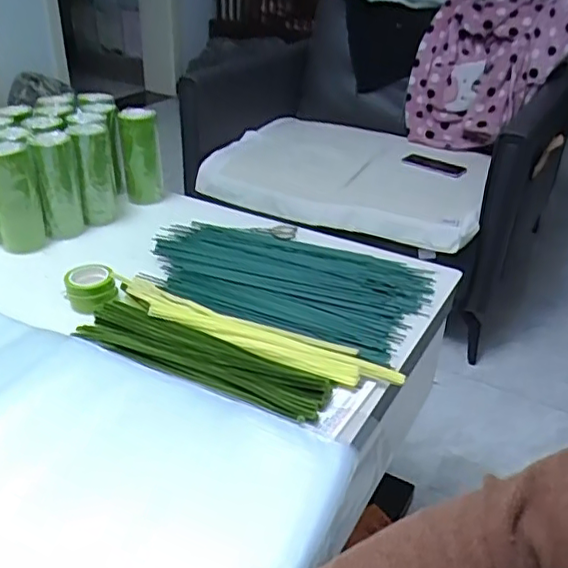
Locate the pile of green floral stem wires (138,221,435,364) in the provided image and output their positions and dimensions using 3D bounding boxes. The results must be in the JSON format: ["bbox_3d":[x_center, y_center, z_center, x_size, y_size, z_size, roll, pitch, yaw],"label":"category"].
[{"bbox_3d":[-0.008,-0.012,0.848,0.400,0.027,0.248,14,34,19],"label":"pile of green floral stem wires"}]

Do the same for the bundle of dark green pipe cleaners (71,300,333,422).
[{"bbox_3d":[-0.095,0.083,0.674,0.302,0.019,0.069,17,35,23],"label":"bundle of dark green pipe cleaners"}]

